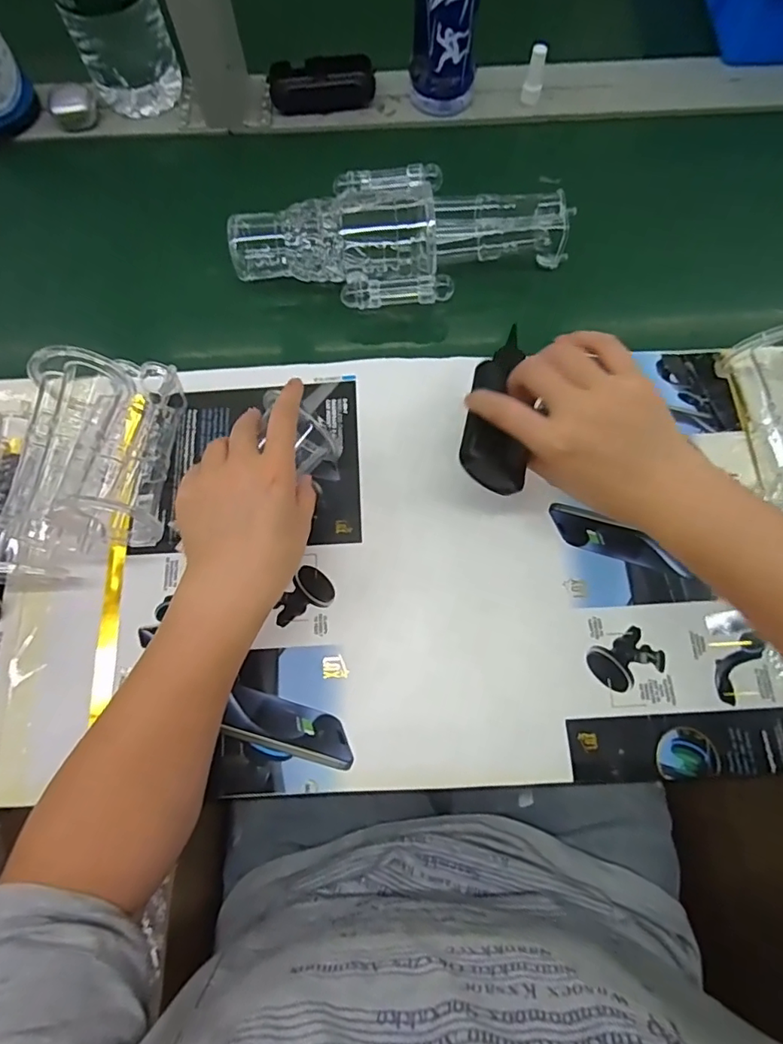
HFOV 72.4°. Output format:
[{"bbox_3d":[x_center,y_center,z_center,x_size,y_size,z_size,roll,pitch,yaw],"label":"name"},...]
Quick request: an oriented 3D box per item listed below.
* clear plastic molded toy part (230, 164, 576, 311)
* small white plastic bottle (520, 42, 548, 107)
[{"bbox_3d":[0.009,-0.254,0.479,0.290,0.060,0.117,-3,72,0],"label":"clear plastic molded toy part"},{"bbox_3d":[0.150,-0.466,0.562,0.019,0.052,0.016,17,73,6],"label":"small white plastic bottle"}]

